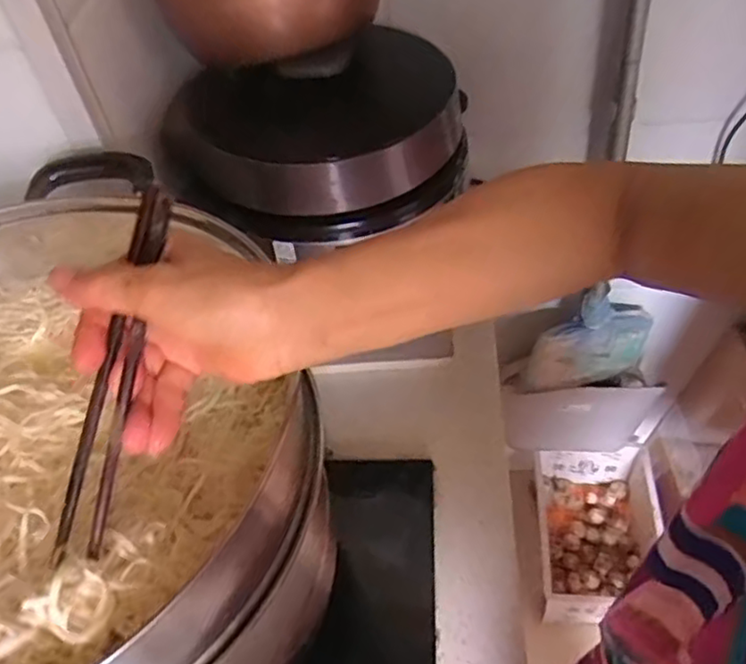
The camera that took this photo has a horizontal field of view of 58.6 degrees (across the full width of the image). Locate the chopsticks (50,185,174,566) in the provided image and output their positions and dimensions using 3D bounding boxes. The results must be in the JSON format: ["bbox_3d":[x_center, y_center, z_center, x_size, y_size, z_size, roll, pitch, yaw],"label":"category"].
[{"bbox_3d":[-0.122,0.021,0.316,0.026,0.010,0.181,14,91,19],"label":"chopsticks"}]

